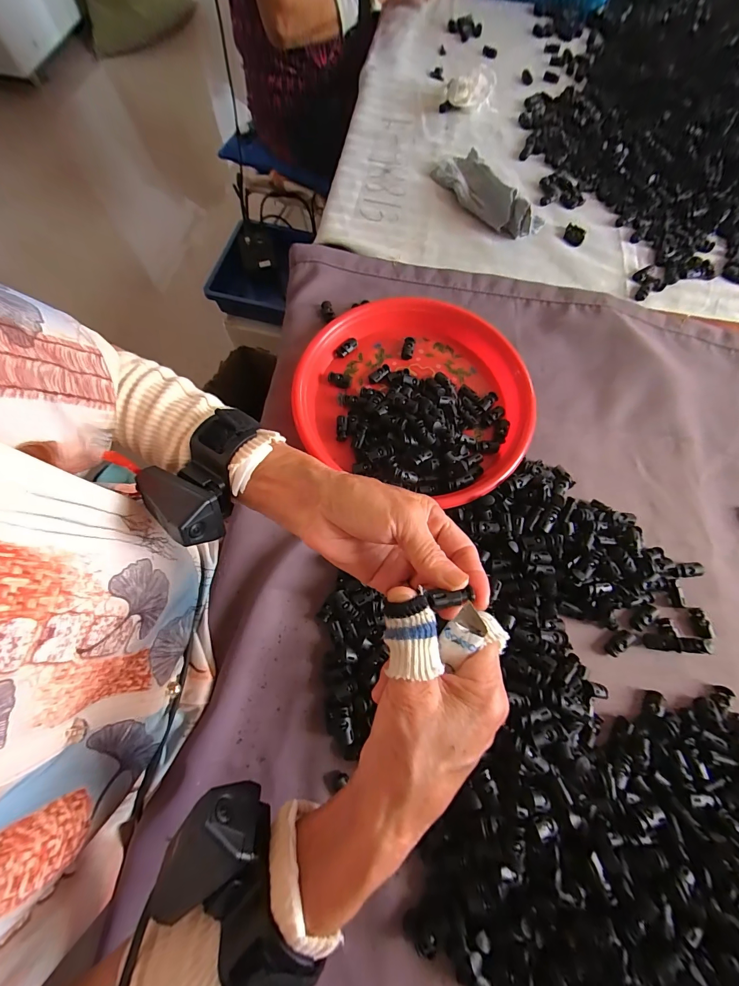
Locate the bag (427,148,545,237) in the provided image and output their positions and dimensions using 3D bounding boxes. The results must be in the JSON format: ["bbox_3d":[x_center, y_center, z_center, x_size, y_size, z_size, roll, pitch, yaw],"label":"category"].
[{"bbox_3d":[0.167,-0.431,0.499,0.077,0.042,0.181,-37,76,-12],"label":"bag"}]

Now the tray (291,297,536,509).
[{"bbox_3d":[0.050,-0.112,0.394,0.253,0.034,0.236,0,72,-1],"label":"tray"}]

